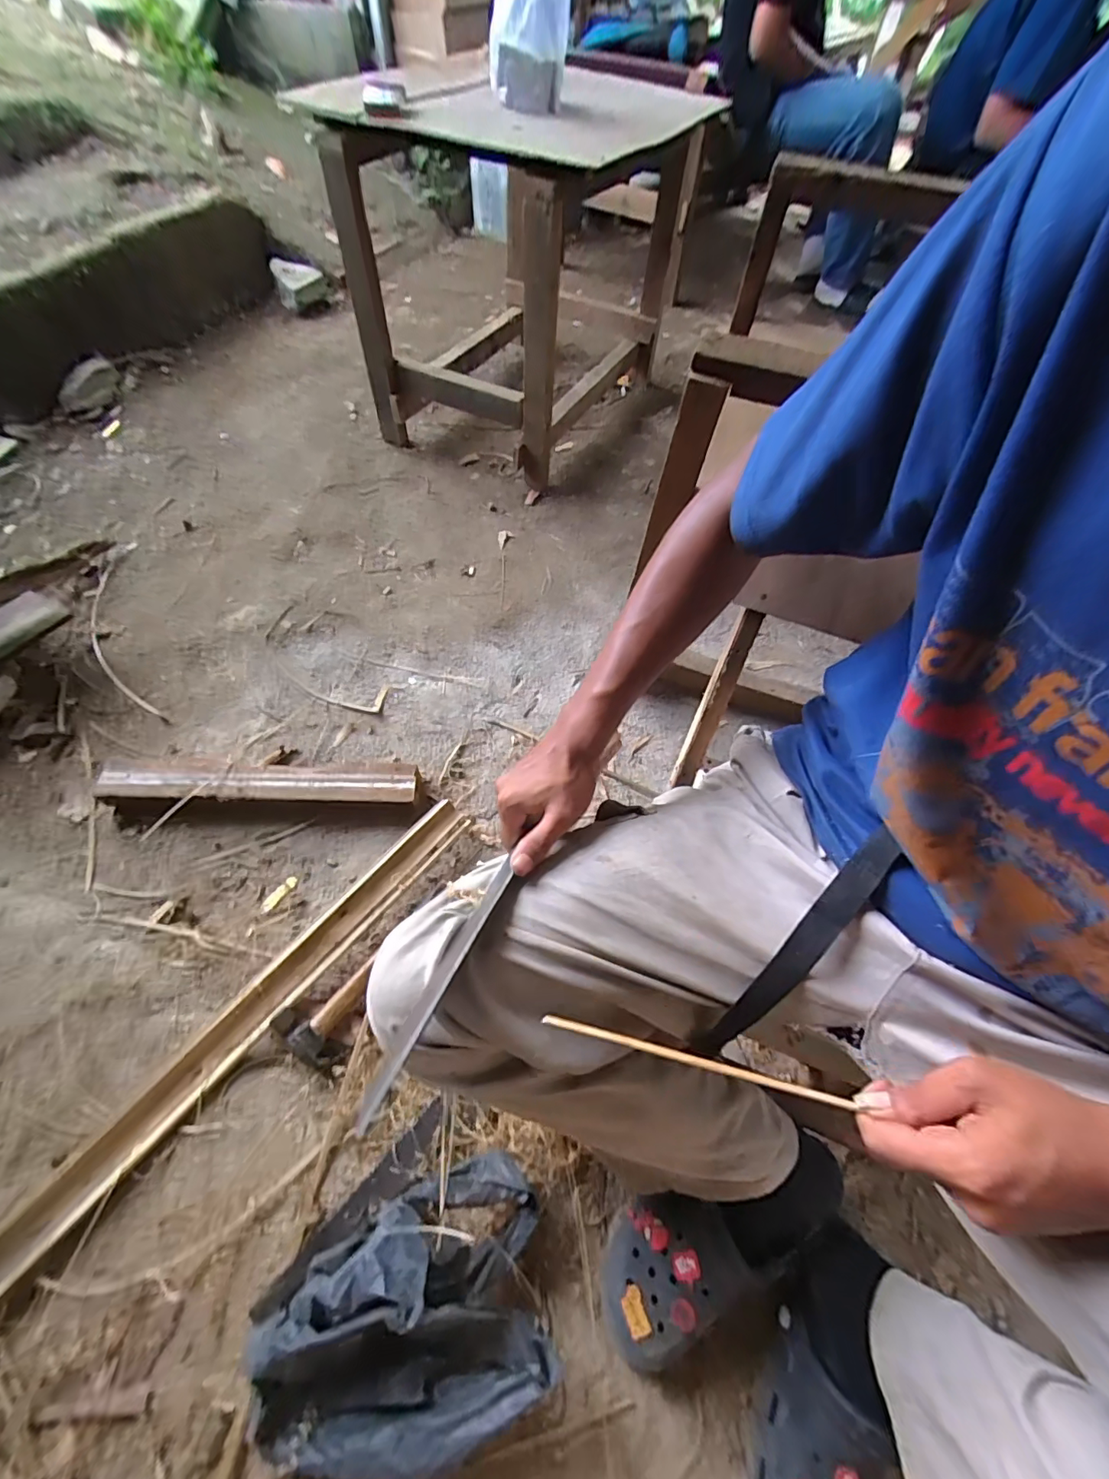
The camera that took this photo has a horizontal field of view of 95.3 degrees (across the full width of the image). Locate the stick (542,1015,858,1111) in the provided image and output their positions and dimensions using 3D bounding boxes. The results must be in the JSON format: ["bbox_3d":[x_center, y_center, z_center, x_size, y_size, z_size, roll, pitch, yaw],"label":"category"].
[{"bbox_3d":[0.085,0.202,0.320,0.186,0.007,0.007,10,57,11],"label":"stick"}]

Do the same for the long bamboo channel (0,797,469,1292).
[{"bbox_3d":[-0.533,0.489,0.458,0.073,0.025,1.225,35,61,17],"label":"long bamboo channel"}]

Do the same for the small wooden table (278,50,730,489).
[{"bbox_3d":[-0.062,-1.126,1.221,0.602,0.564,0.871,27,59,12],"label":"small wooden table"}]

